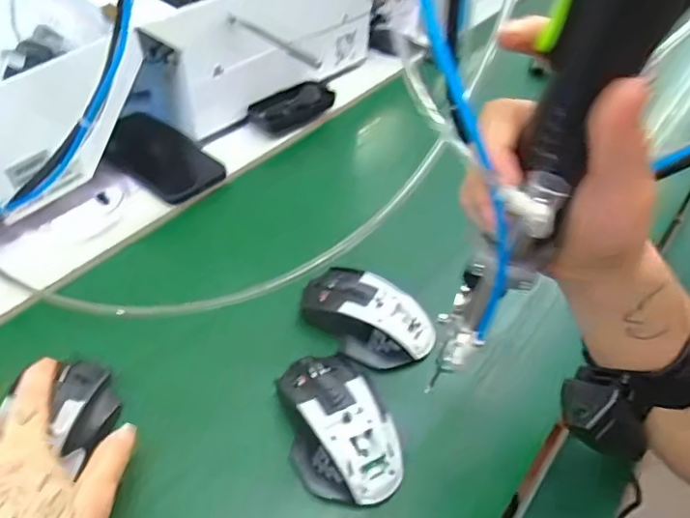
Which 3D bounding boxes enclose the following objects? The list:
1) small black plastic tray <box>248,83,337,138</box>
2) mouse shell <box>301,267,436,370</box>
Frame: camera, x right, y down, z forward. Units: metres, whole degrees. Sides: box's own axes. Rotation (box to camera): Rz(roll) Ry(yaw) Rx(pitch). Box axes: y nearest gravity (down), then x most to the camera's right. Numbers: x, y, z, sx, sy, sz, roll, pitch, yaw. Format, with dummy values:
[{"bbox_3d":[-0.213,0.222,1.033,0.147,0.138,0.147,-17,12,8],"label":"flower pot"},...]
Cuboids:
[{"bbox_3d":[-0.058,-0.183,0.670,0.114,0.021,0.056,-34,59,-31],"label":"small black plastic tray"},{"bbox_3d":[0.019,0.052,0.478,0.113,0.047,0.070,26,50,17],"label":"mouse shell"}]

